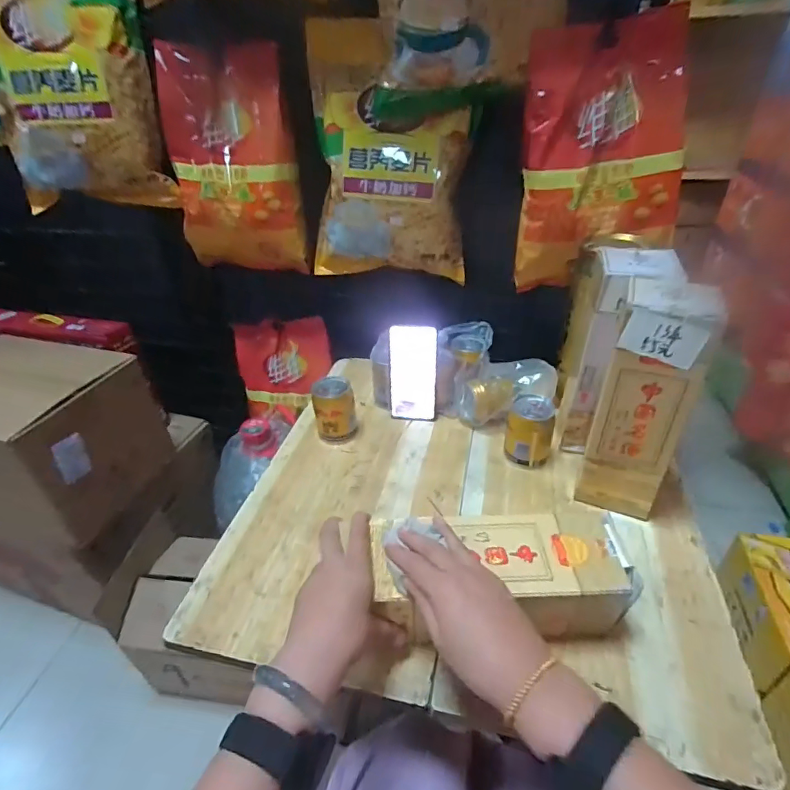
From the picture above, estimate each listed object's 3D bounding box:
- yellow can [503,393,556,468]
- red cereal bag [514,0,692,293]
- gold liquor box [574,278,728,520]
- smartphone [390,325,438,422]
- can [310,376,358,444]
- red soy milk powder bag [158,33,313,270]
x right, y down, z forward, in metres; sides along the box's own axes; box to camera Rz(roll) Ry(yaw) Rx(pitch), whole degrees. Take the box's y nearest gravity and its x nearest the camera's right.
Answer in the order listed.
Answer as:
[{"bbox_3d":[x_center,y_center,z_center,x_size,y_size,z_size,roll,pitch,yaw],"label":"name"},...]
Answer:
[{"bbox_3d":[0.195,0.053,0.666,0.062,0.092,0.059,-2,35,2],"label":"yellow can"},{"bbox_3d":[0.301,-0.342,0.684,0.236,0.341,0.057,-7,23,5],"label":"red cereal bag"},{"bbox_3d":[0.292,0.012,0.553,0.090,0.284,0.098,14,39,23],"label":"gold liquor box"},{"bbox_3d":[0.030,-0.032,0.740,0.073,0.162,0.008,3,28,6],"label":"smartphone"},{"bbox_3d":[-0.094,0.025,0.725,0.064,0.091,0.061,-8,36,-6],"label":"can"},{"bbox_3d":[-0.284,-0.390,0.804,0.228,0.329,0.070,9,37,17],"label":"red soy milk powder bag"}]

